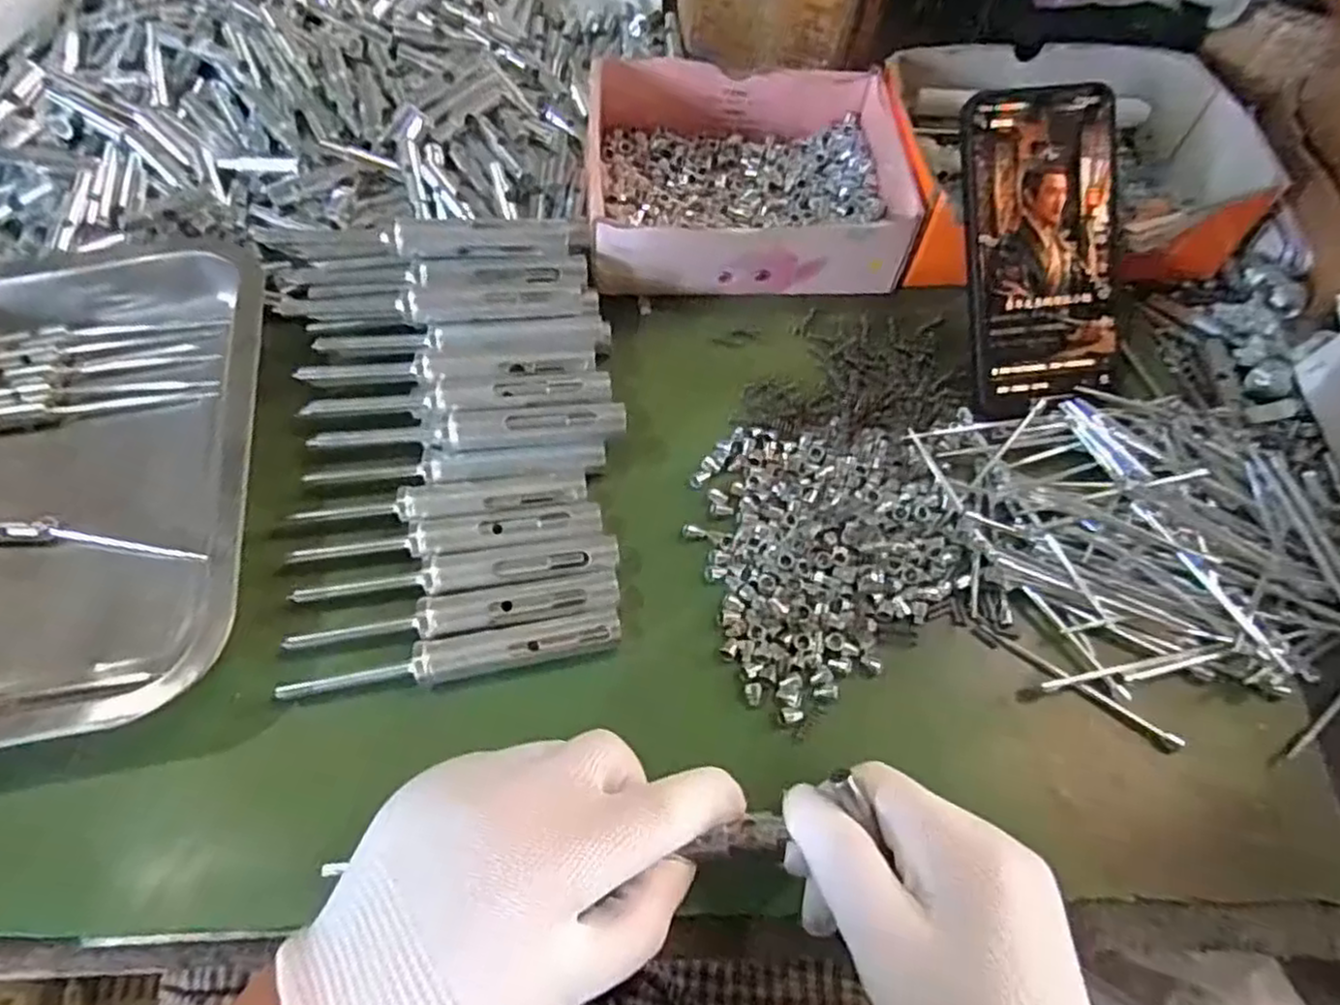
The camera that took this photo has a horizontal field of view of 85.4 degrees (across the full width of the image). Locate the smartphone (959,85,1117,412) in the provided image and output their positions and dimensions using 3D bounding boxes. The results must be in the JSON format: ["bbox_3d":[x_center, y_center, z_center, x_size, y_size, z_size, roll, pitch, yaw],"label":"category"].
[{"bbox_3d":[0.193,-0.128,0.374,0.077,0.008,0.159,-4,98,-2],"label":"smartphone"}]

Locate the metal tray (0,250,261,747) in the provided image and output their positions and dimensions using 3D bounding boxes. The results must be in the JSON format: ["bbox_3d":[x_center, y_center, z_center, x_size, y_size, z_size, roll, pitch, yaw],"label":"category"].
[{"bbox_3d":[-0.293,-0.015,0.349,0.194,0.043,0.269,-9,64,-6],"label":"metal tray"}]

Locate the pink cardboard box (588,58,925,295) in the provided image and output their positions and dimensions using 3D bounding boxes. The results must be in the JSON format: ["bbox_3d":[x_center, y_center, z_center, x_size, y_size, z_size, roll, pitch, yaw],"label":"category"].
[{"bbox_3d":[0.046,-0.190,0.433,0.183,0.068,0.141,-3,62,1],"label":"pink cardboard box"}]

